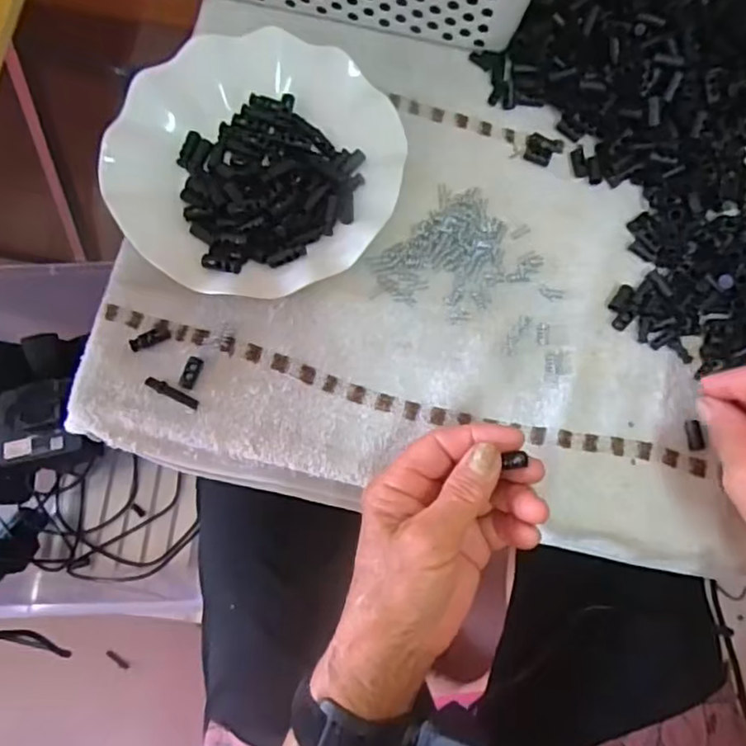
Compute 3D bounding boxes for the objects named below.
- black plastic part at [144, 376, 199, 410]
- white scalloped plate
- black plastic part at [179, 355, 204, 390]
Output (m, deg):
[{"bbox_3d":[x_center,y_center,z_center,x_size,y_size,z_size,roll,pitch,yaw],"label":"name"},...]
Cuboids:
[{"bbox_3d":[-0.124,0.012,0.380,0.035,0.004,0.007,29,78,5],"label":"black plastic part"},{"bbox_3d":[-0.077,-0.141,0.398,0.177,0.027,0.182,-34,81,-8],"label":"white scalloped plate"},{"bbox_3d":[-0.112,0.000,0.382,0.010,0.004,0.020,21,78,3],"label":"black plastic part"}]

